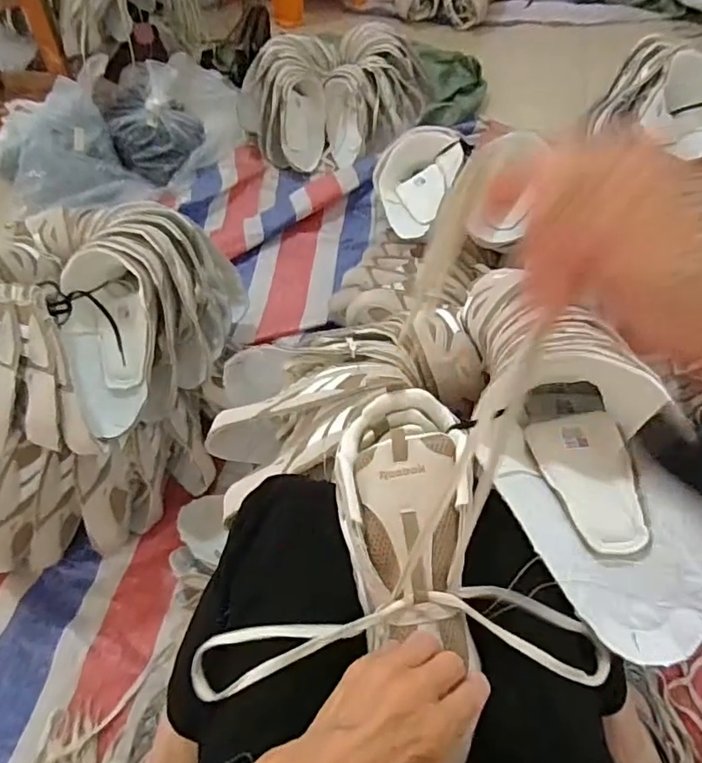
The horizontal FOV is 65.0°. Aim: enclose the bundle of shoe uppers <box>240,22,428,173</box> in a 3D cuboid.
[{"bbox_3d":[-0.035,-0.727,1.379,0.466,0.164,0.405,-3,54,-2],"label":"bundle of shoe uppers"}]

